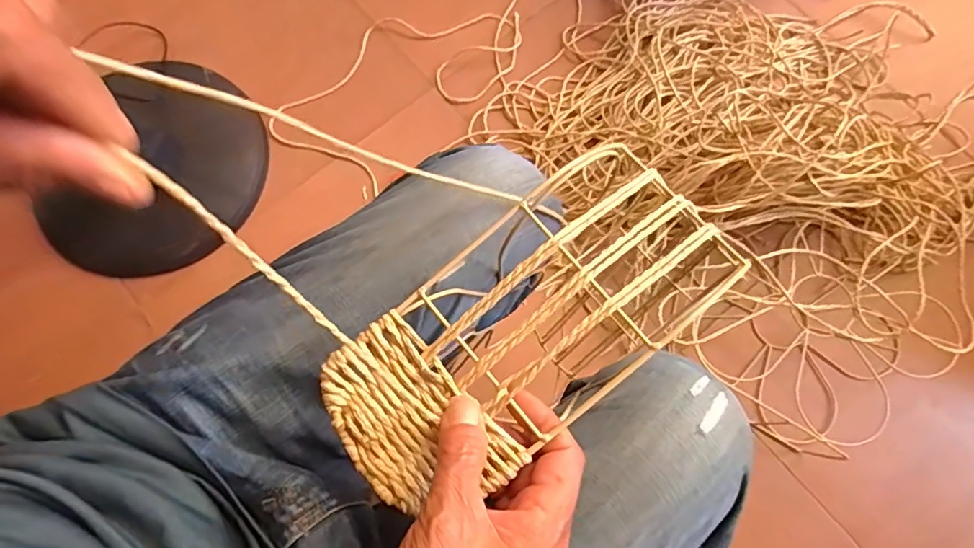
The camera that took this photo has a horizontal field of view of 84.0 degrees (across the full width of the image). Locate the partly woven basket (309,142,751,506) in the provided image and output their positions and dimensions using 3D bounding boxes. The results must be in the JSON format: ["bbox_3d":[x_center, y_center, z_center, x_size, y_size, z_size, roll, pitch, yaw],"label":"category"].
[{"bbox_3d":[0.026,0.030,0.330,0.257,0.057,0.126,-33,78,-4],"label":"partly woven basket"}]

